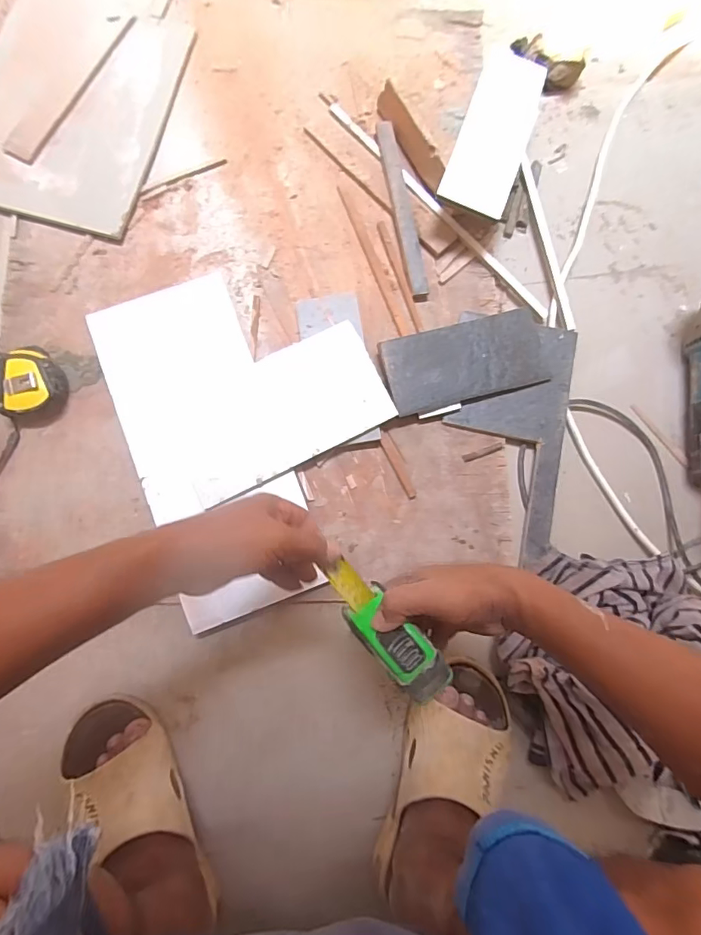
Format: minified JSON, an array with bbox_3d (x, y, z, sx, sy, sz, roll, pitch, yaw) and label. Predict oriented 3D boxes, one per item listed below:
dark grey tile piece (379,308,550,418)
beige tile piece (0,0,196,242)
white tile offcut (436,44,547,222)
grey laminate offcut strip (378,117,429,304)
[{"bbox_3d":[0.141,-0.130,0.580,0.195,0.009,0.091,-15,86,-5],"label":"dark grey tile piece"},{"bbox_3d":[-0.357,-0.455,0.600,0.243,0.011,0.300,14,82,-2],"label":"beige tile piece"},{"bbox_3d":[0.175,-0.406,0.571,0.081,0.013,0.229,19,80,0],"label":"white tile offcut"},{"bbox_3d":[0.066,-0.330,0.606,0.025,0.018,0.235,-11,83,-5],"label":"grey laminate offcut strip"}]

